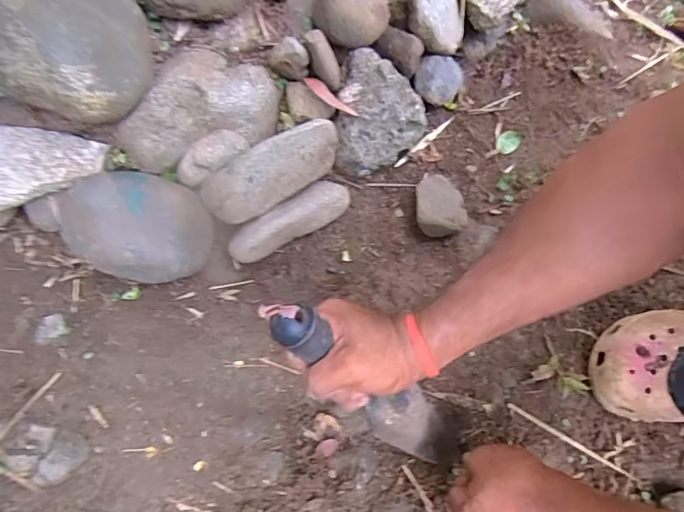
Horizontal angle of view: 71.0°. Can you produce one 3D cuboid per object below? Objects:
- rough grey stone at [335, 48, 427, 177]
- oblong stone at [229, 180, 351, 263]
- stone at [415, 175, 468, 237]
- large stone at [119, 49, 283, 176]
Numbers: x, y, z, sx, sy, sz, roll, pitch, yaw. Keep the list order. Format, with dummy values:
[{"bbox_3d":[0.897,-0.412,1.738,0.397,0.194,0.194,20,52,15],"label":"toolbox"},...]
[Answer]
[{"bbox_3d":[0.046,-0.164,0.574,0.104,0.067,0.130,15,70,7],"label":"rough grey stone"},{"bbox_3d":[-0.059,-0.041,0.559,0.154,0.048,0.044,-32,72,-10],"label":"oblong stone"},{"bbox_3d":[0.117,-0.062,0.574,0.061,0.035,0.080,-3,69,0],"label":"stone"},{"bbox_3d":[-0.164,-0.178,0.546,0.183,0.078,0.107,-19,70,-6],"label":"large stone"}]

